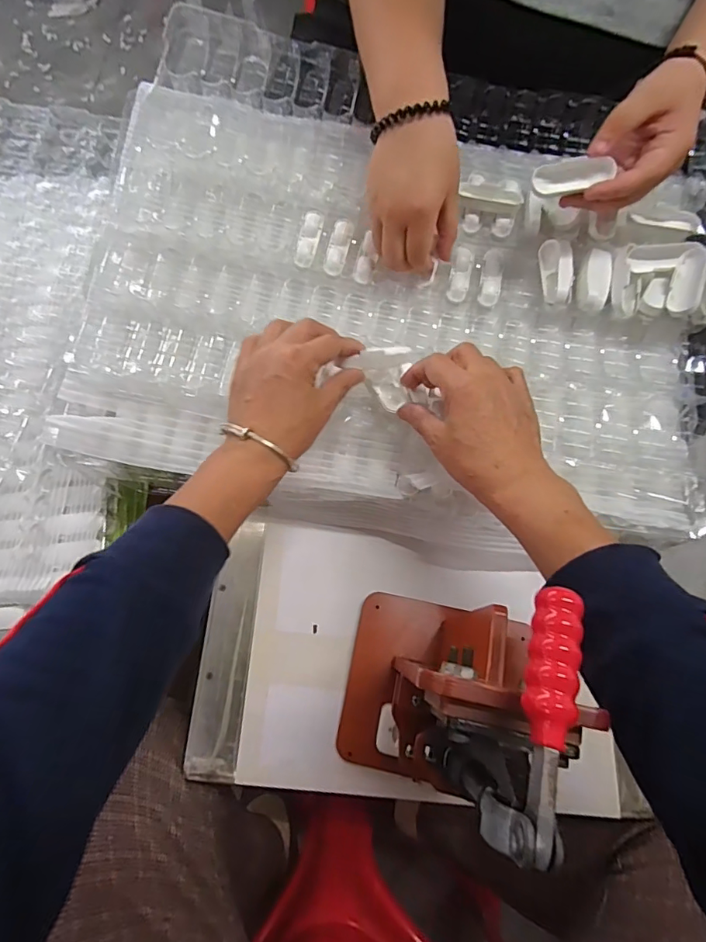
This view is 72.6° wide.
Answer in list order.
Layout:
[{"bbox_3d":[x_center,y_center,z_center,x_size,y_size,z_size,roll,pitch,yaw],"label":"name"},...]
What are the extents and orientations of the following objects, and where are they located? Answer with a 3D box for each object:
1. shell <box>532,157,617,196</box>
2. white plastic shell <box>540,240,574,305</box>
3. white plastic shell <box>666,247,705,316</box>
[{"bbox_3d":[0.184,-0.248,0.403,0.062,0.015,0.027,0,71,1],"label":"shell"},{"bbox_3d":[0.194,-0.190,0.454,0.023,0.023,0.063,-2,71,1],"label":"white plastic shell"},{"bbox_3d":[0.296,-0.167,0.424,0.023,0.015,0.064,20,73,8],"label":"white plastic shell"}]

